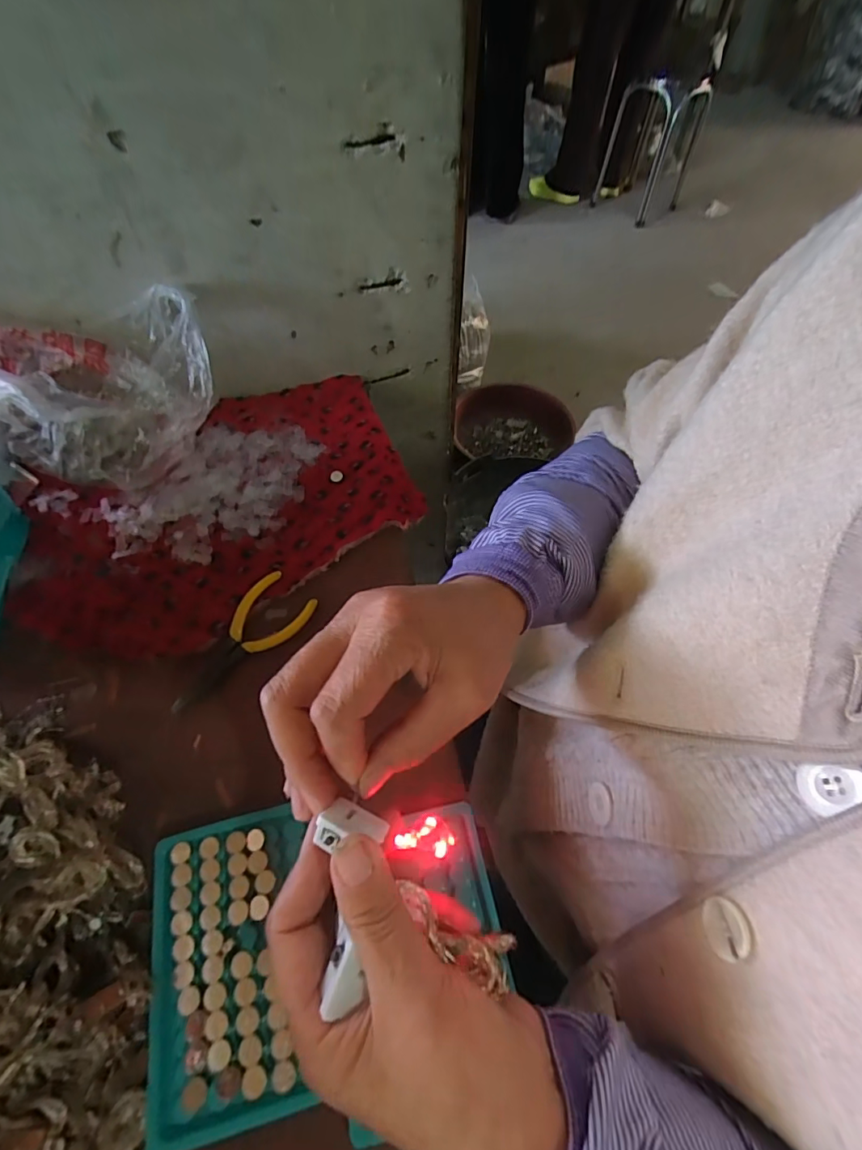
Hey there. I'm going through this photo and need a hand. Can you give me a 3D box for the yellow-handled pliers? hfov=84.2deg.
[{"bbox_3d":[-0.145,0.051,0.363,0.050,0.010,0.118,36,65,18],"label":"yellow-handled pliers"}]

